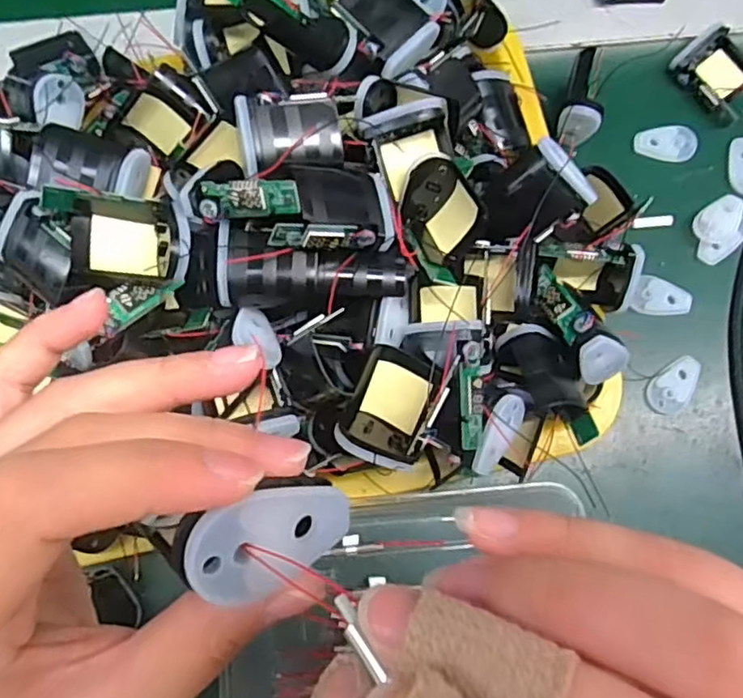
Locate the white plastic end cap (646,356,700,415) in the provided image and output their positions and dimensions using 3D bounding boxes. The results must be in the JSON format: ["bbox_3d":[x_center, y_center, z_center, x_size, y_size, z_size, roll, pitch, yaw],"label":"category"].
[{"bbox_3d":[0.167,0.020,0.355,0.020,0.006,0.035,42,82,8],"label":"white plastic end cap"}]

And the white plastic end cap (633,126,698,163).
[{"bbox_3d":[0.176,-0.123,0.383,0.035,0.004,0.021,6,79,2],"label":"white plastic end cap"}]

